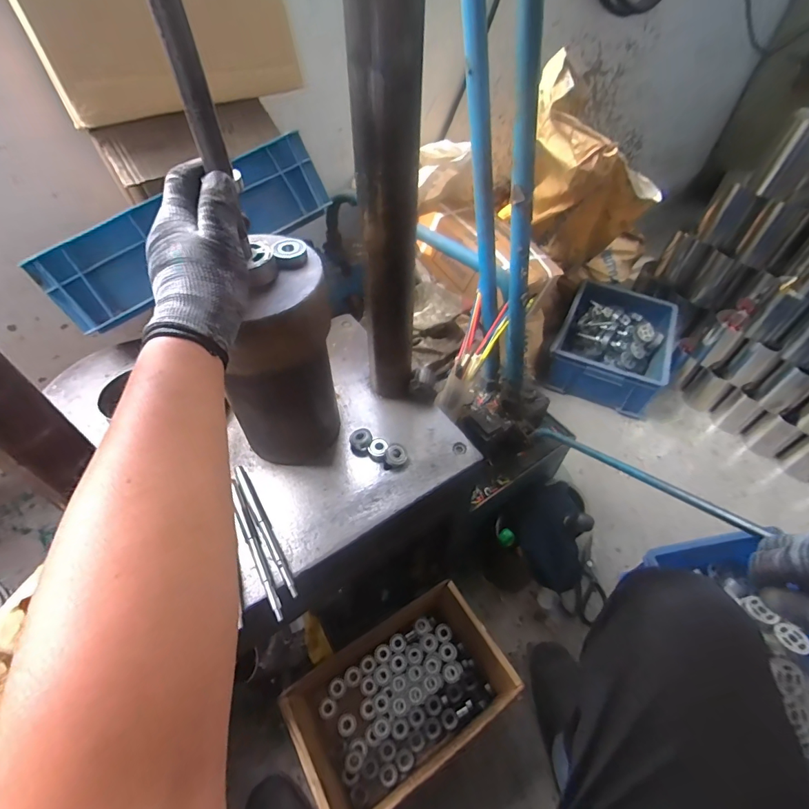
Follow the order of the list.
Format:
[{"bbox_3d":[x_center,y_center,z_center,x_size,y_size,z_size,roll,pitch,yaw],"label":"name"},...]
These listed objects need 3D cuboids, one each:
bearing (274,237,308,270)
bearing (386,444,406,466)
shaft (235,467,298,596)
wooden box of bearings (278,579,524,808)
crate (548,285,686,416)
[{"bbox_3d":[-0.116,-0.155,0.425,0.033,0.017,0.033,-12,51,-11],"label":"bearing"},{"bbox_3d":[-0.012,0.070,0.560,0.027,0.016,0.029,1,50,-1],"label":"bearing"},{"bbox_3d":[-0.170,0.147,0.500,0.015,0.014,0.186,-25,55,-21],"label":"shaft"},{"bbox_3d":[-0.009,0.460,0.668,0.314,0.171,0.213,-27,56,-22],"label":"wooden box of bearings"},{"bbox_3d":[0.639,-0.178,1.253,0.324,0.153,0.401,23,53,17],"label":"crate"}]

